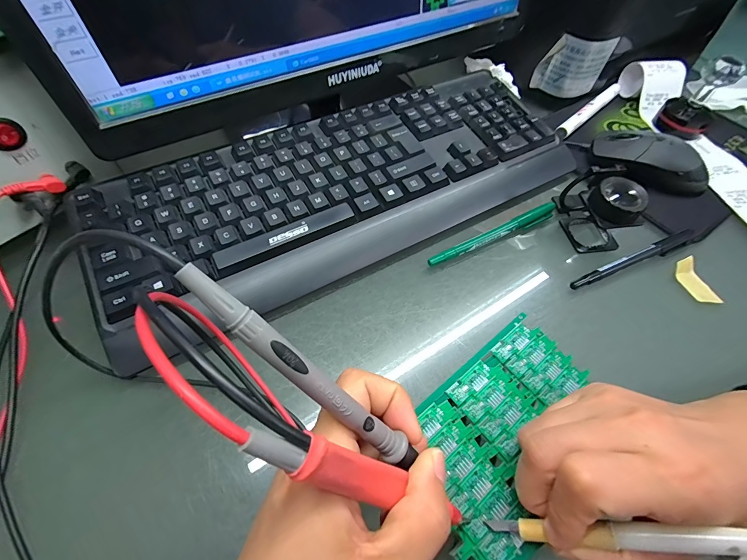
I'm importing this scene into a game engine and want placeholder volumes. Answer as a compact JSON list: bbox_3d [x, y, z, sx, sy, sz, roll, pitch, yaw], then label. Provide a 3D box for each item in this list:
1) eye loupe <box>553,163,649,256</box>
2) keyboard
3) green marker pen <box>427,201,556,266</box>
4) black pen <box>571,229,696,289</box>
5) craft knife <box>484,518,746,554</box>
[{"bbox_3d":[0.198,-0.066,0.296,0.048,0.054,0.066,2,57,-1],"label":"eye loupe"},{"bbox_3d":[-0.017,-0.088,0.312,0.428,0.045,0.155,-27,62,-19],"label":"keyboard"},{"bbox_3d":[0.110,-0.040,0.307,0.143,0.011,0.012,-25,61,-18],"label":"green marker pen"},{"bbox_3d":[0.228,-0.018,0.297,0.137,0.012,0.013,-21,60,-15],"label":"black pen"},{"bbox_3d":[0.124,0.109,0.145,0.147,0.009,0.008,-16,52,26],"label":"craft knife"}]

